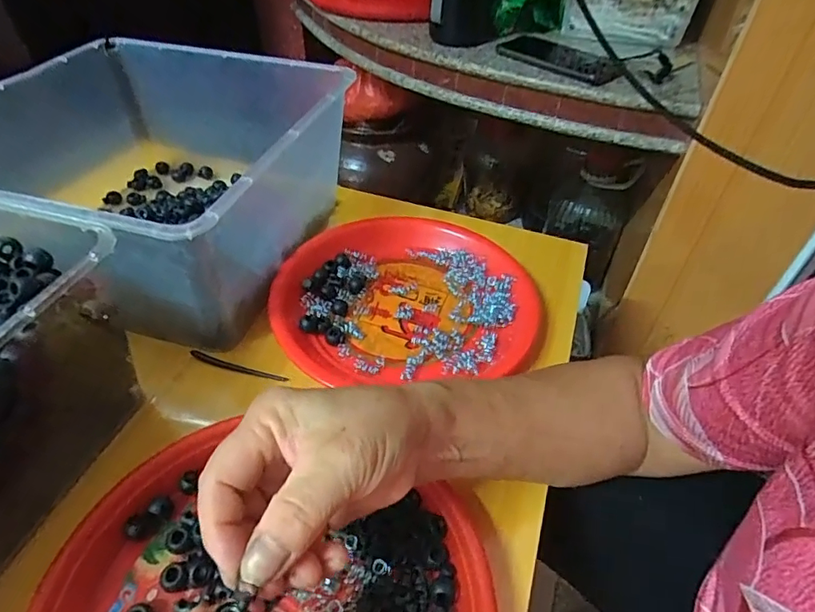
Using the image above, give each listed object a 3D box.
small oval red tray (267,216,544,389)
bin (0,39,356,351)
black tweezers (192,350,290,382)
[{"bbox_3d":[-0.001,-0.014,0.455,0.226,0.026,0.193,-4,45,-6],"label":"small oval red tray"},{"bbox_3d":[-0.232,-0.120,0.467,0.293,0.139,0.296,12,45,10],"label":"bin"},{"bbox_3d":[-0.136,0.049,0.401,0.082,0.010,0.007,12,45,10],"label":"black tweezers"}]

